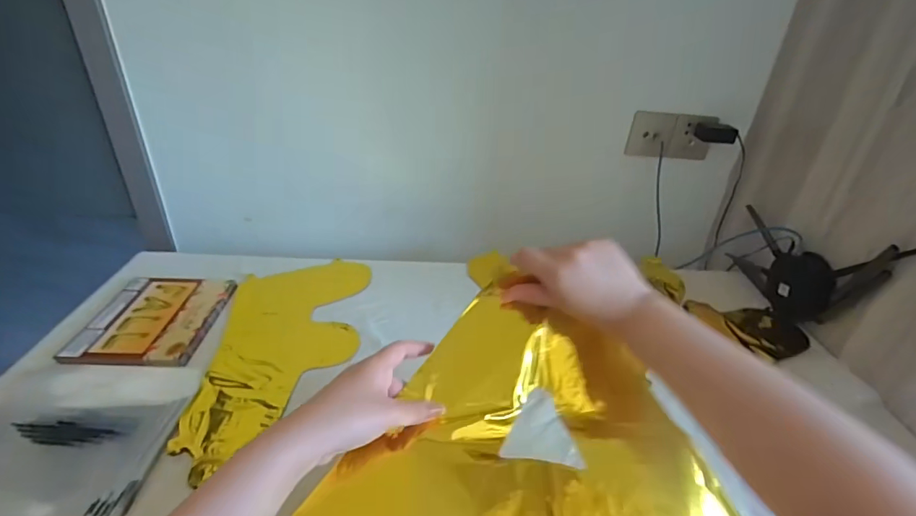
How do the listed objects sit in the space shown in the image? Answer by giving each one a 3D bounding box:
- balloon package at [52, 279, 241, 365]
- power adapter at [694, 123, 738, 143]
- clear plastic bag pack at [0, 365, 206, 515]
[{"bbox_3d":[-0.454,0.089,0.688,0.168,0.010,0.202,2,31,-3],"label":"balloon package"},{"bbox_3d":[0.511,-0.248,0.902,0.077,0.031,0.029,19,35,25],"label":"power adapter"},{"bbox_3d":[-0.432,0.197,0.500,0.210,0.018,0.219,0,31,-5],"label":"clear plastic bag pack"}]

